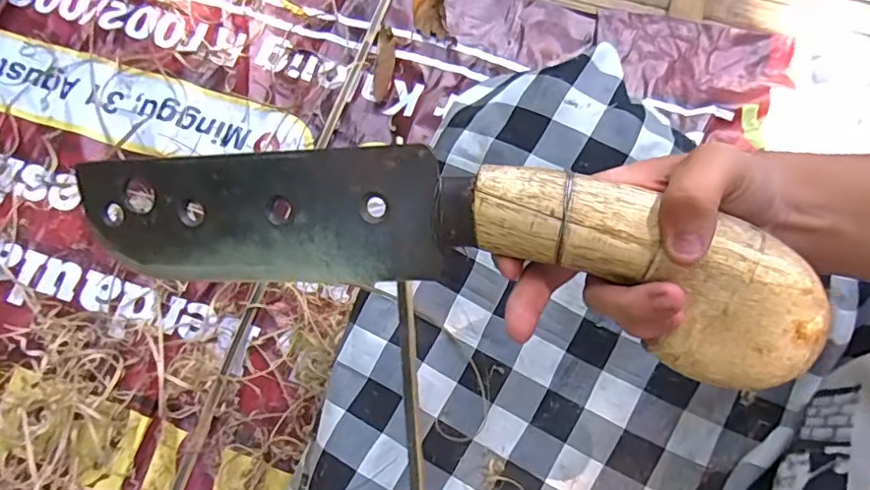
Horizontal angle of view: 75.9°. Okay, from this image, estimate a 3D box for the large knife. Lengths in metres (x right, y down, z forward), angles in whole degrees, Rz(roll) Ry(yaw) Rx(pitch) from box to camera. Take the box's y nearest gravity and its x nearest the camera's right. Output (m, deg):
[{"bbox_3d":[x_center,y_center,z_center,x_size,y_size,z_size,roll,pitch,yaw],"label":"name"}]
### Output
[{"bbox_3d":[-0.011,-0.006,0.287,0.363,0.045,0.081,9,104,16],"label":"large knife"}]

